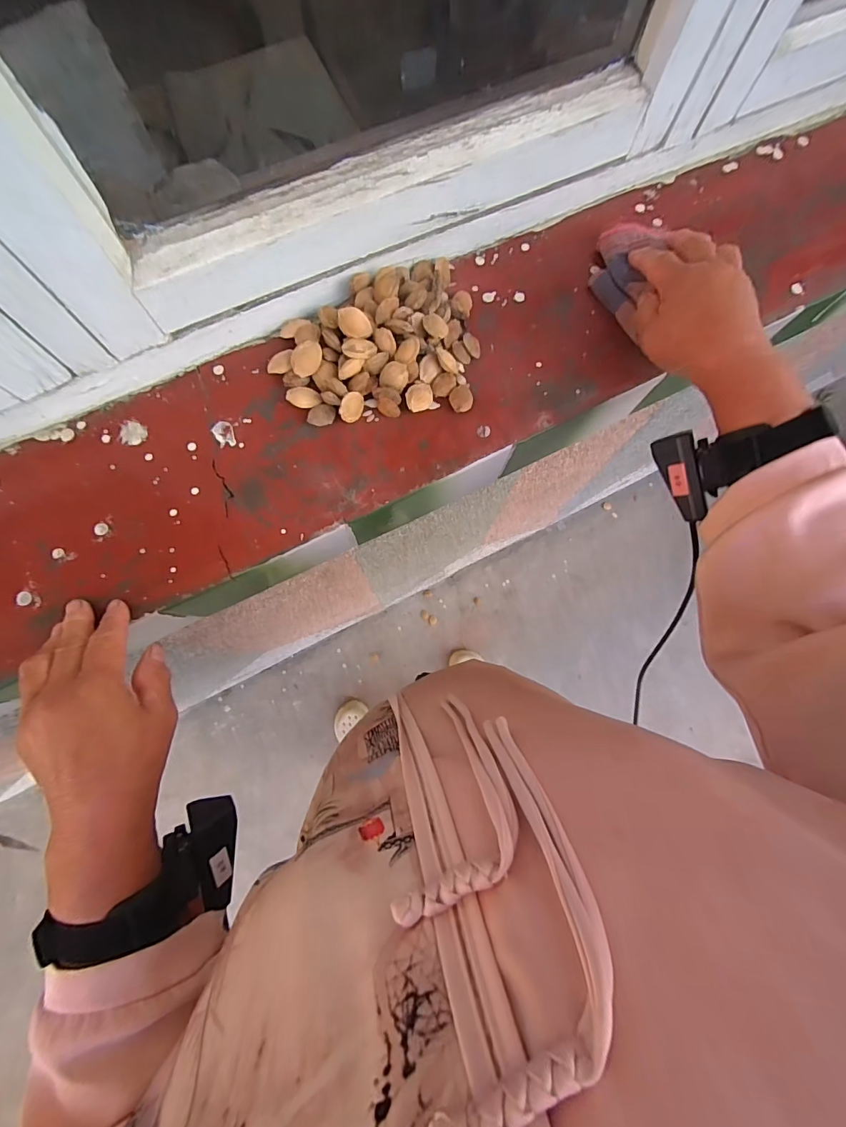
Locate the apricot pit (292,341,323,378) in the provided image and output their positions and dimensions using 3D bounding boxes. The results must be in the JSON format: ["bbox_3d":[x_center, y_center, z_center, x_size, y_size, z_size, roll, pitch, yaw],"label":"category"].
[{"bbox_3d":[-0.093,-0.163,0.343,0.021,0.010,0.028,29,95,-12],"label":"apricot pit"}]

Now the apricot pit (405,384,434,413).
[{"bbox_3d":[-0.003,-0.134,0.349,0.021,0.009,0.023,-6,79,-3],"label":"apricot pit"}]

